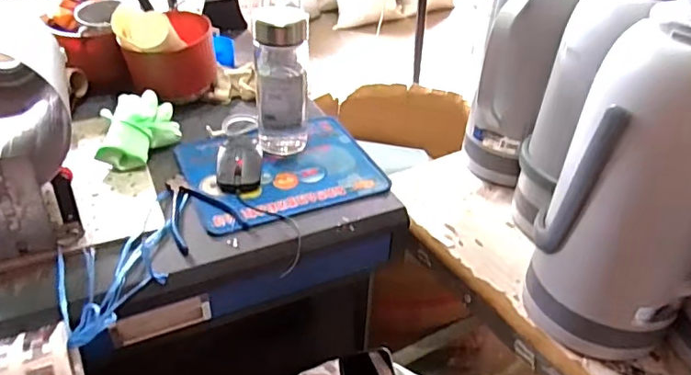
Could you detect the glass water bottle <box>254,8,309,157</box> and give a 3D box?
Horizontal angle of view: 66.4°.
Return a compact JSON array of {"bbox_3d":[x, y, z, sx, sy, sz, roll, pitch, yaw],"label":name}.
[{"bbox_3d":[-0.090,-0.149,0.760,0.073,0.199,0.082,0,35,-3],"label":"glass water bottle"}]

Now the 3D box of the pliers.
[{"bbox_3d":[-0.188,0.023,0.681,0.086,0.013,0.142,-15,39,-23],"label":"pliers"}]

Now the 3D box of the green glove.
[{"bbox_3d":[-0.300,-0.082,0.771,0.102,0.060,0.132,-5,36,-10],"label":"green glove"}]

